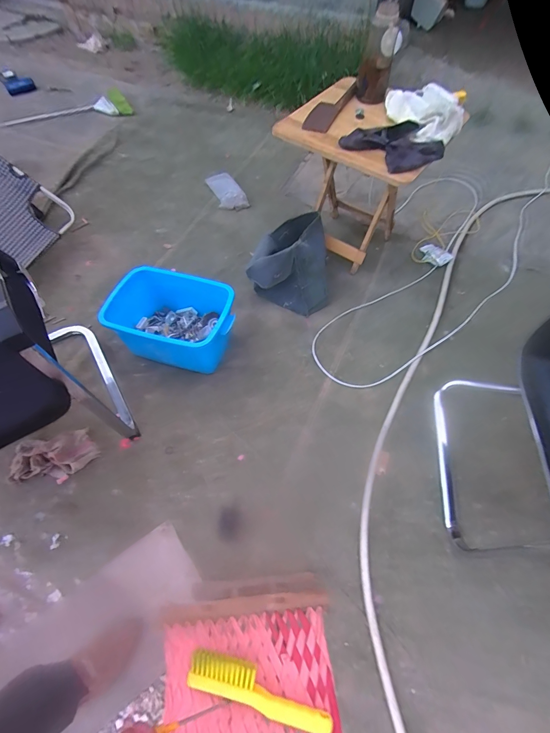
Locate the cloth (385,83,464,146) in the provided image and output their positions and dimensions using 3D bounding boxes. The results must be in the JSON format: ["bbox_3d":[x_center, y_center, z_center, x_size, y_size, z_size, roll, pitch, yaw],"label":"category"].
[{"bbox_3d":[0.460,-0.806,1.043,0.232,0.056,0.288,14,61,7],"label":"cloth"}]

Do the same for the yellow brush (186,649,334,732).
[{"bbox_3d":[-0.028,0.554,0.578,0.248,0.025,0.058,14,63,9],"label":"yellow brush"}]

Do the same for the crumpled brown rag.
[{"bbox_3d":[-0.678,0.280,1.036,0.249,0.039,0.143,-15,62,-6],"label":"crumpled brown rag"}]

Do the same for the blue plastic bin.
[{"bbox_3d":[-0.347,-0.160,1.182,0.430,0.196,0.275,11,63,8],"label":"blue plastic bin"}]

